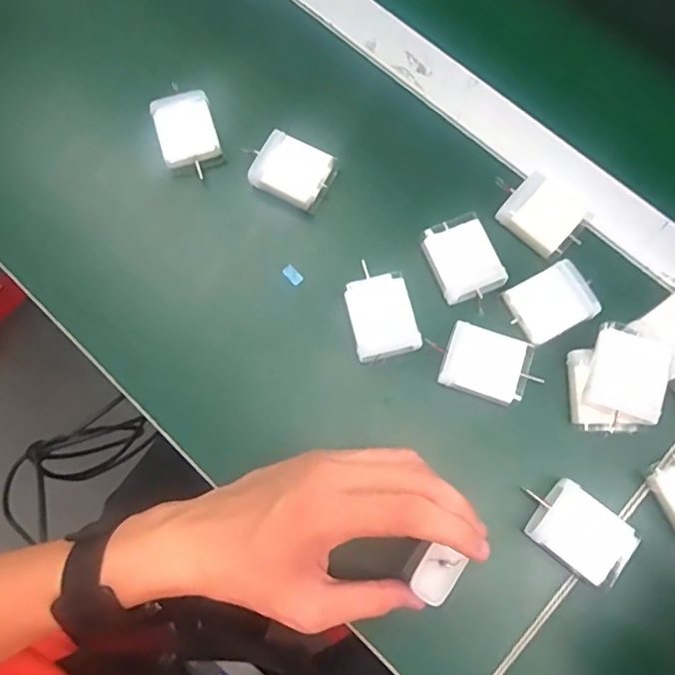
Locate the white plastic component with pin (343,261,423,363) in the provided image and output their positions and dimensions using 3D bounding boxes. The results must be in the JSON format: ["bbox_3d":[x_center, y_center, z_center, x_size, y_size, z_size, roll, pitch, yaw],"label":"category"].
[{"bbox_3d":[0.027,-0.014,0.366,0.042,0.018,0.057,-16,75,-4],"label":"white plastic component with pin"}]

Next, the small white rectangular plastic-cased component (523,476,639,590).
[{"bbox_3d":[0.142,0.115,0.330,0.057,0.020,0.041,38,78,10],"label":"small white rectangular plastic-cased component"}]

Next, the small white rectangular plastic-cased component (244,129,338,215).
[{"bbox_3d":[-0.032,-0.116,0.397,0.050,0.026,0.044,28,76,8],"label":"small white rectangular plastic-cased component"}]

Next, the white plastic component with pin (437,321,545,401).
[{"bbox_3d":[0.094,0.017,0.354,0.054,0.013,0.041,17,75,5],"label":"white plastic component with pin"}]

